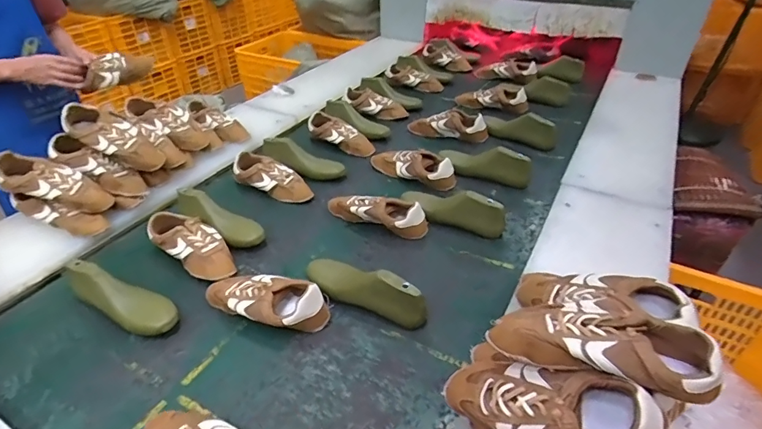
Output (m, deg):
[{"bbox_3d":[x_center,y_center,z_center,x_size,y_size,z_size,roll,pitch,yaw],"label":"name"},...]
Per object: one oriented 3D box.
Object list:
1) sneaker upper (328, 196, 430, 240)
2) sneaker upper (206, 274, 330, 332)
[{"bbox_3d":[-0.013,-0.012,1.007,0.245,0.073,0.068,15,41,20],"label":"sneaker upper"},{"bbox_3d":[-0.217,0.156,0.802,0.238,0.066,0.096,14,40,18],"label":"sneaker upper"}]

